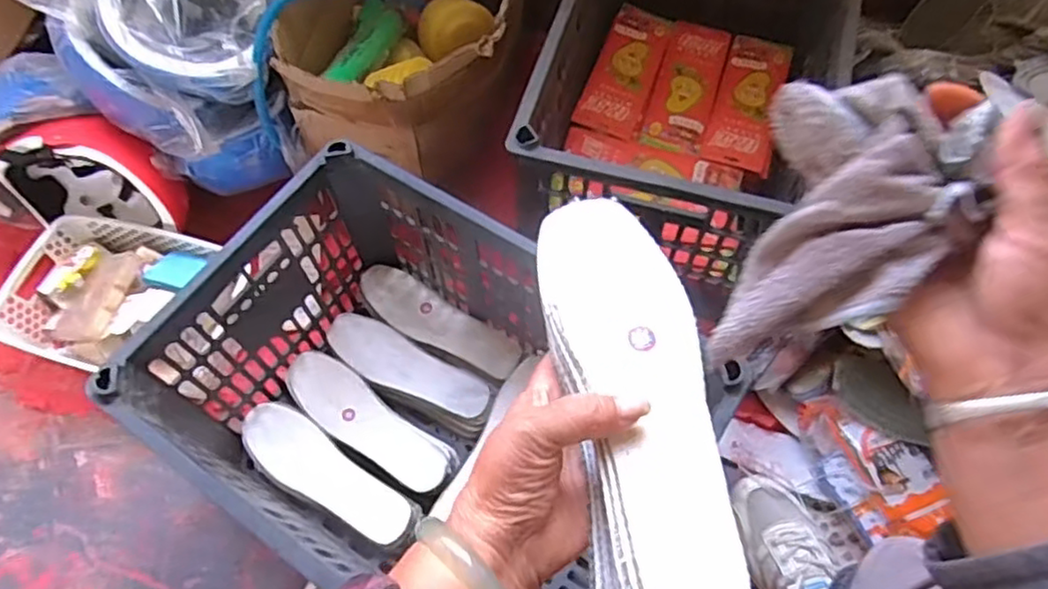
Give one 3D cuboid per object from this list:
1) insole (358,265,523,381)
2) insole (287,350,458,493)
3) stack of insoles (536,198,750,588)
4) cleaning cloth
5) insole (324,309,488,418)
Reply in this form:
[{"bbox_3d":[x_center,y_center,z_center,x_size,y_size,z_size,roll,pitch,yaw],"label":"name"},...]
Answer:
[{"bbox_3d":[-0.110,0.035,0.845,0.223,0.026,0.061,29,67,15],"label":"insole"},{"bbox_3d":[-0.187,0.149,0.790,0.235,0.010,0.069,35,69,17],"label":"insole"},{"bbox_3d":[0.058,0.055,0.350,0.078,0.028,0.243,-7,64,-2],"label":"stack of insoles"},{"bbox_3d":[0.147,-0.029,0.305,0.081,0.101,0.097,14,64,9],"label":"cleaning cloth"},{"bbox_3d":[-0.148,0.089,0.826,0.222,0.010,0.066,25,67,14],"label":"insole"}]

